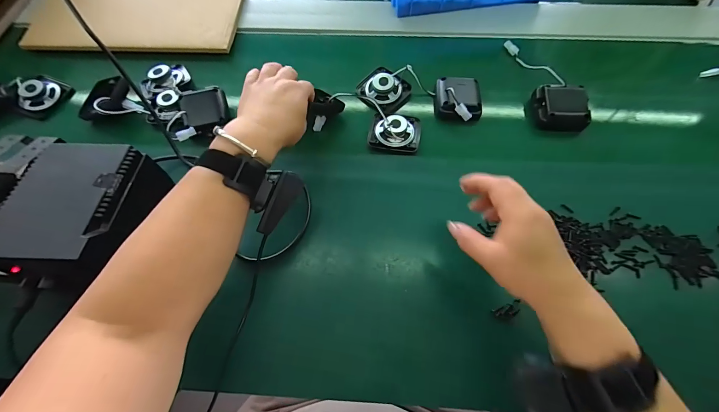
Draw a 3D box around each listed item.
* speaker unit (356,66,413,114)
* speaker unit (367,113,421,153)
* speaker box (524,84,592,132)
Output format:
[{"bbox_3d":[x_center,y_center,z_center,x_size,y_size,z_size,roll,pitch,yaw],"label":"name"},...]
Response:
[{"bbox_3d":[0.035,-0.181,0.478,0.070,0.026,0.063,42,74,17],"label":"speaker unit"},{"bbox_3d":[0.051,-0.109,0.441,0.072,0.025,0.059,8,67,4],"label":"speaker unit"},{"bbox_3d":[0.284,-0.141,0.448,0.073,0.034,0.060,5,67,3],"label":"speaker box"}]

